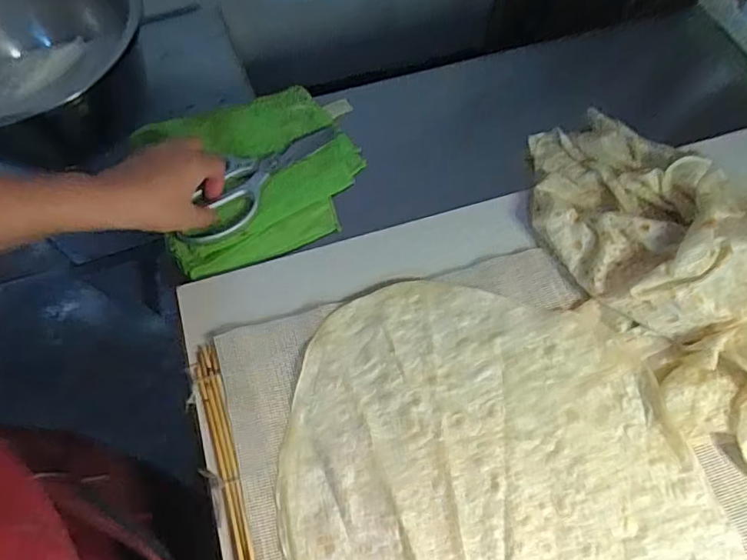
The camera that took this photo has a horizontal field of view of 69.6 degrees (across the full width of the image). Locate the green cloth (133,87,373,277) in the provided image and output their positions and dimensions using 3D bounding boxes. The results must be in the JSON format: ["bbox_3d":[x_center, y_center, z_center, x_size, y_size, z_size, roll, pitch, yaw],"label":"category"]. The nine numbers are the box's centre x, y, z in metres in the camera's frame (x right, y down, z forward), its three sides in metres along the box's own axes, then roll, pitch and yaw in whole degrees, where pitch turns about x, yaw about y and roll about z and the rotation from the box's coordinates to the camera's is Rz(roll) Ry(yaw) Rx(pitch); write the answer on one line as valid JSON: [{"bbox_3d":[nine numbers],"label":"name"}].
[{"bbox_3d":[-0.126,-0.118,0.589,0.217,0.038,0.202,-19,66,-8],"label":"green cloth"}]

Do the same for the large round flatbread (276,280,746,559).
[{"bbox_3d":[0.105,0.199,0.420,0.320,0.013,0.436,-21,67,-9],"label":"large round flatbread"}]

